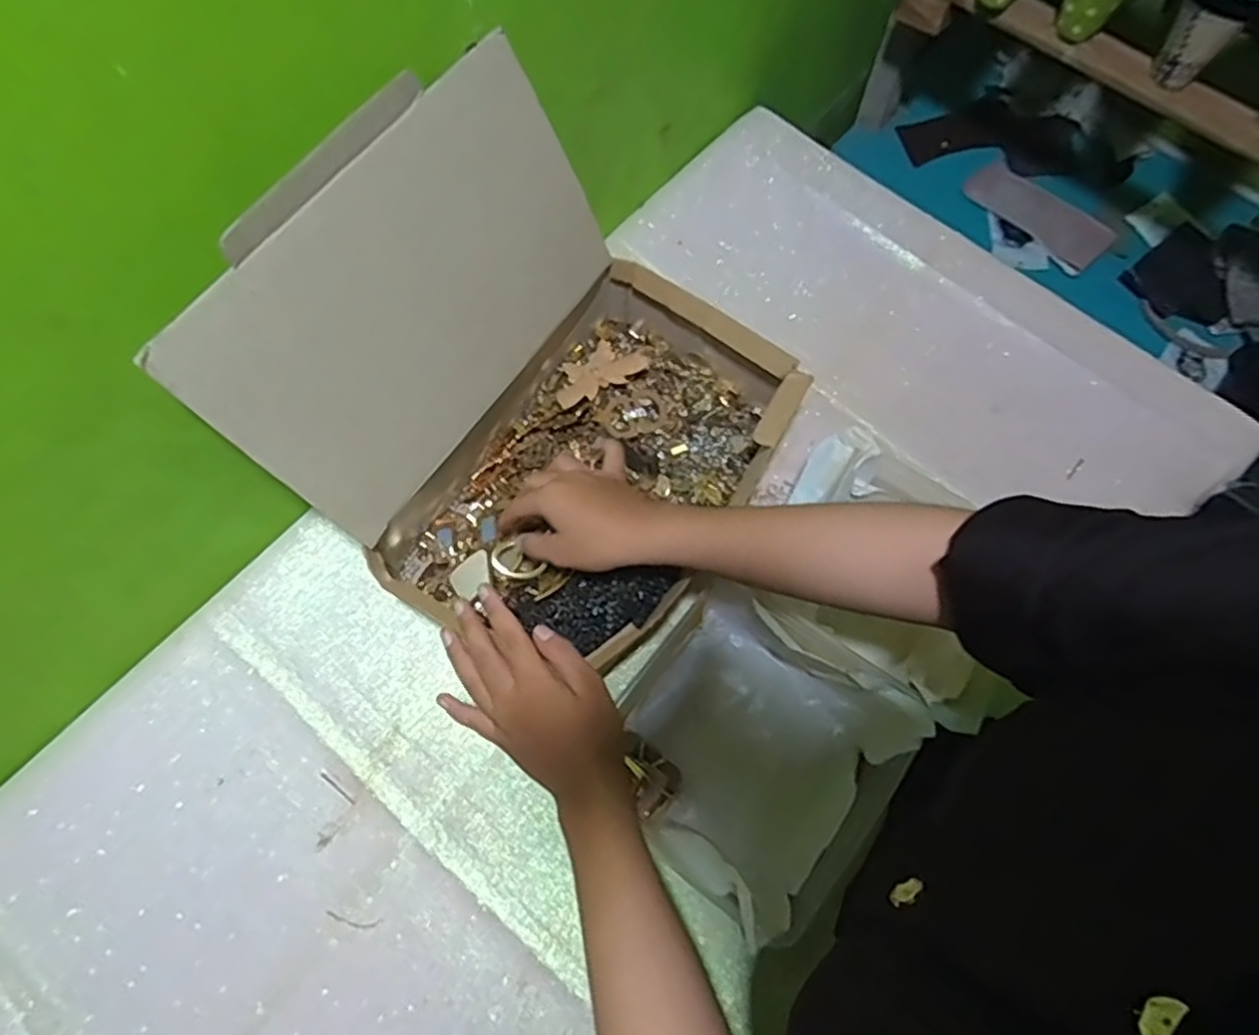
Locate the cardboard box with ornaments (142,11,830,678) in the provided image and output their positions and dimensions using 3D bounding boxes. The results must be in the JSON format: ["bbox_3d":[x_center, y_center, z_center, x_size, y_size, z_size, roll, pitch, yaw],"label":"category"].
[{"bbox_3d":[-0.058,-0.087,0.512,0.293,0.276,0.324,31,74,10],"label":"cardboard box with ornaments"}]

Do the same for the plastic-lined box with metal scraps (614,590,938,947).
[{"bbox_3d":[0.092,0.173,0.538,0.193,0.076,0.201,36,74,12],"label":"plastic-lined box with metal scraps"}]

